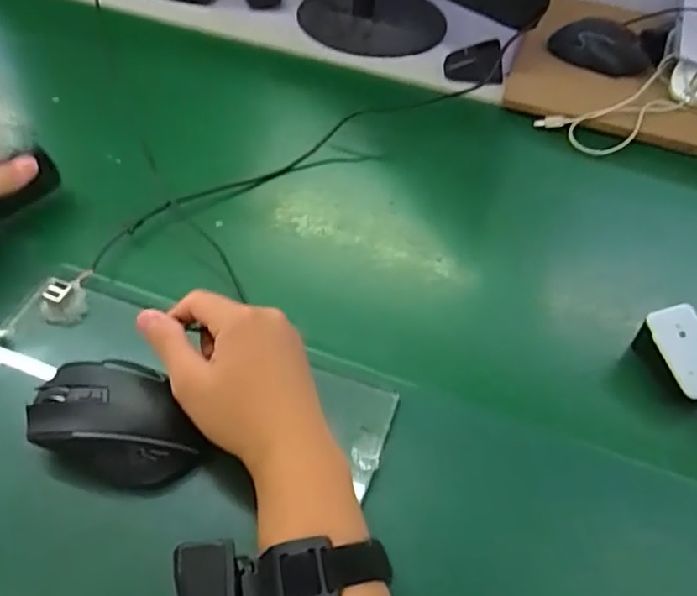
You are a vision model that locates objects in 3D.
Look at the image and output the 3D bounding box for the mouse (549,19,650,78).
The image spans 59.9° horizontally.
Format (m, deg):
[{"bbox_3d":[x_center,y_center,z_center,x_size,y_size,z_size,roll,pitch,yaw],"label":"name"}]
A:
[{"bbox_3d":[0.299,-0.301,0.716,0.110,0.030,0.060,23,54,14],"label":"mouse"}]

